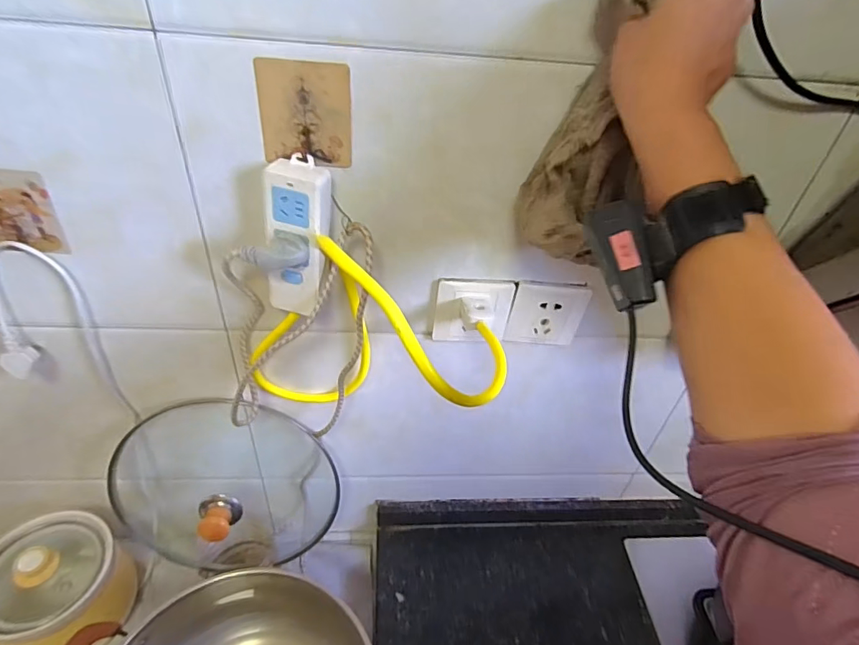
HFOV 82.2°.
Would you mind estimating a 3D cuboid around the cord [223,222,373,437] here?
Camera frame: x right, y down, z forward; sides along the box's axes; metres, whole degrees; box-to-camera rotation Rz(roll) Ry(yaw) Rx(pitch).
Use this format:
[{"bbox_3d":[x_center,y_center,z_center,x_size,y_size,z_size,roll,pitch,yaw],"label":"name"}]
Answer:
[{"bbox_3d":[-0.143,0.021,0.537,0.159,0.275,0.084,-1,40,-8],"label":"cord"}]

